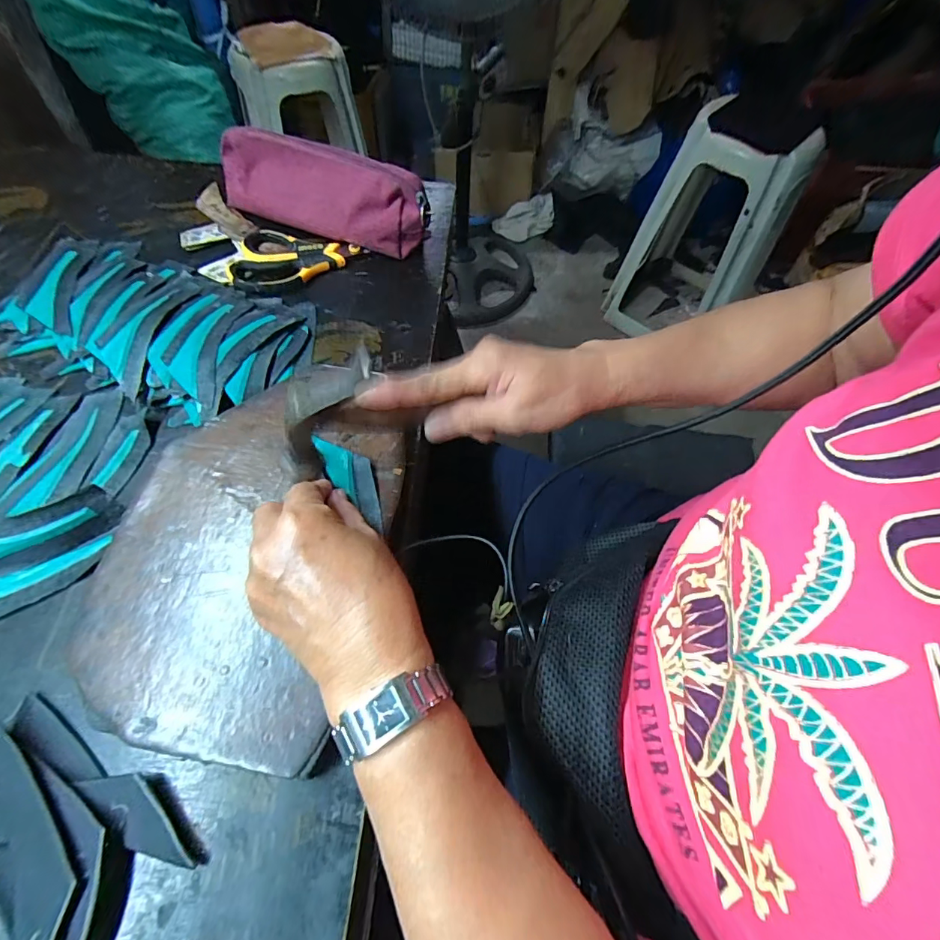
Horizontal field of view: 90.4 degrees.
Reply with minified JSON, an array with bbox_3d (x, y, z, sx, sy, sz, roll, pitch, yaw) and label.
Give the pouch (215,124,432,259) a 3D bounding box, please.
[{"bbox_3d":[-0.156,-0.286,0.475,0.234,0.067,0.052,22,61,10],"label":"pouch"}]

